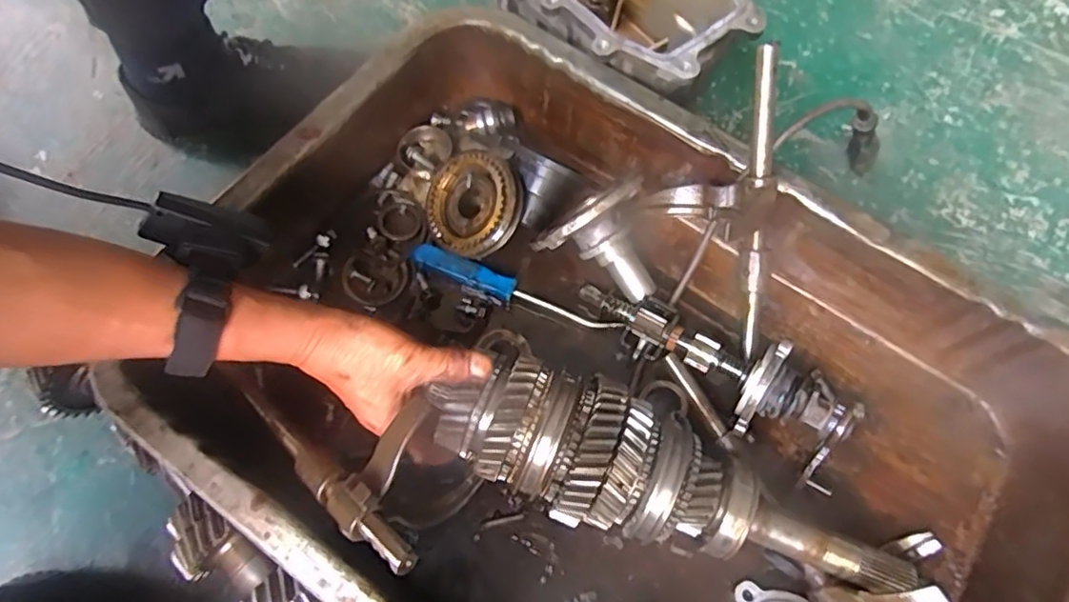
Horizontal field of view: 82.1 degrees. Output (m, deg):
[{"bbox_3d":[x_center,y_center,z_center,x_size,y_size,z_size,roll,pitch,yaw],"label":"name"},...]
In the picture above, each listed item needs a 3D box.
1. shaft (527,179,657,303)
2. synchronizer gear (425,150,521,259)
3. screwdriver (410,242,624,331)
[{"bbox_3d":[0.061,-0.041,0.522,0.091,0.088,0.102,-34,97,0],"label":"shaft"},{"bbox_3d":[-0.054,-0.087,0.546,0.081,0.032,0.087,-3,85,29],"label":"synchronizer gear"},{"bbox_3d":[-0.019,-0.008,0.537,0.191,0.019,0.020,23,69,8],"label":"screwdriver"}]

